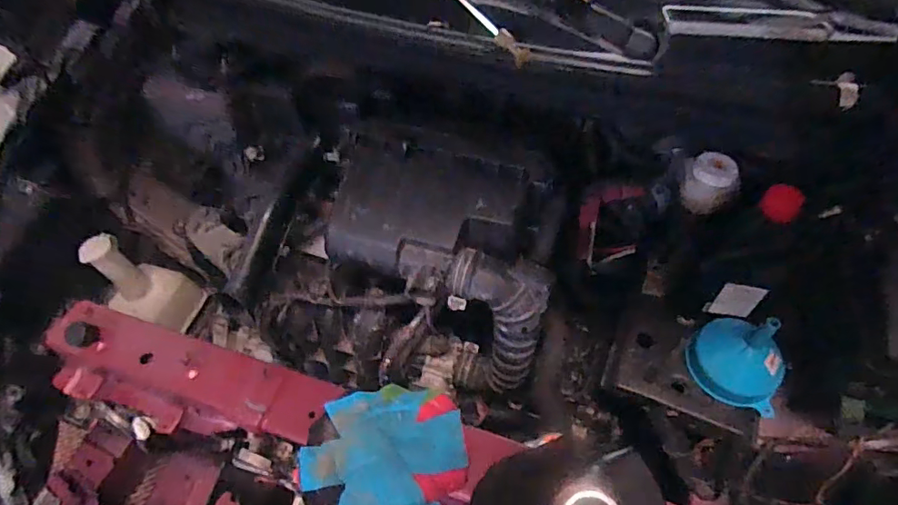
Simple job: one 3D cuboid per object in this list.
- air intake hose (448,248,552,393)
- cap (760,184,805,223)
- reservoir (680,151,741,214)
[{"bbox_3d":[0.059,0.100,0.660,0.118,0.221,0.098,8,56,7],"label":"air intake hose"},{"bbox_3d":[0.391,-0.059,0.597,0.042,0.011,0.043,34,109,9],"label":"cap"},{"bbox_3d":[0.353,-0.094,0.687,0.067,0.059,0.061,-1,56,1],"label":"reservoir"}]

